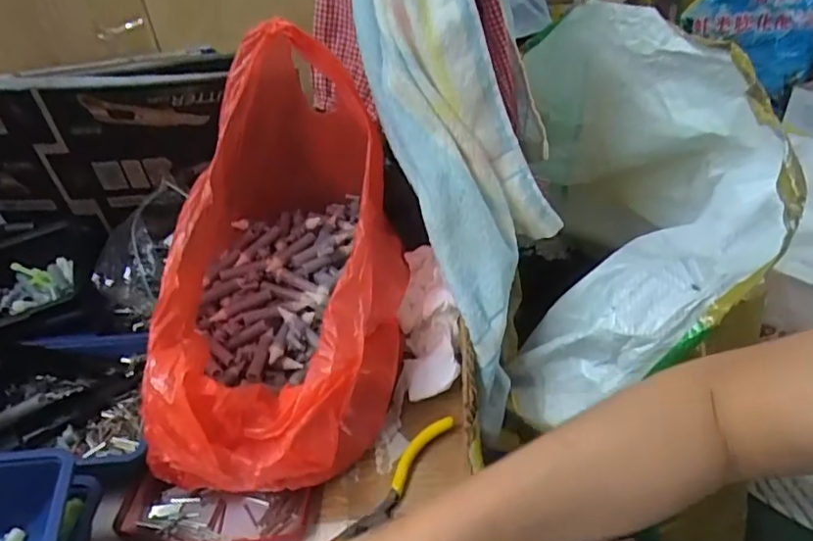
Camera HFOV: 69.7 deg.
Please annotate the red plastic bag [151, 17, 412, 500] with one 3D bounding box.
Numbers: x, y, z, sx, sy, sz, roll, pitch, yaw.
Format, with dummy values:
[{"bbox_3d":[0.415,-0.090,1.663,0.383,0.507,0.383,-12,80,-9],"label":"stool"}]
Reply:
[{"bbox_3d":[-0.089,-0.023,0.409,0.164,0.195,0.285,-8,36,-3],"label":"red plastic bag"}]

